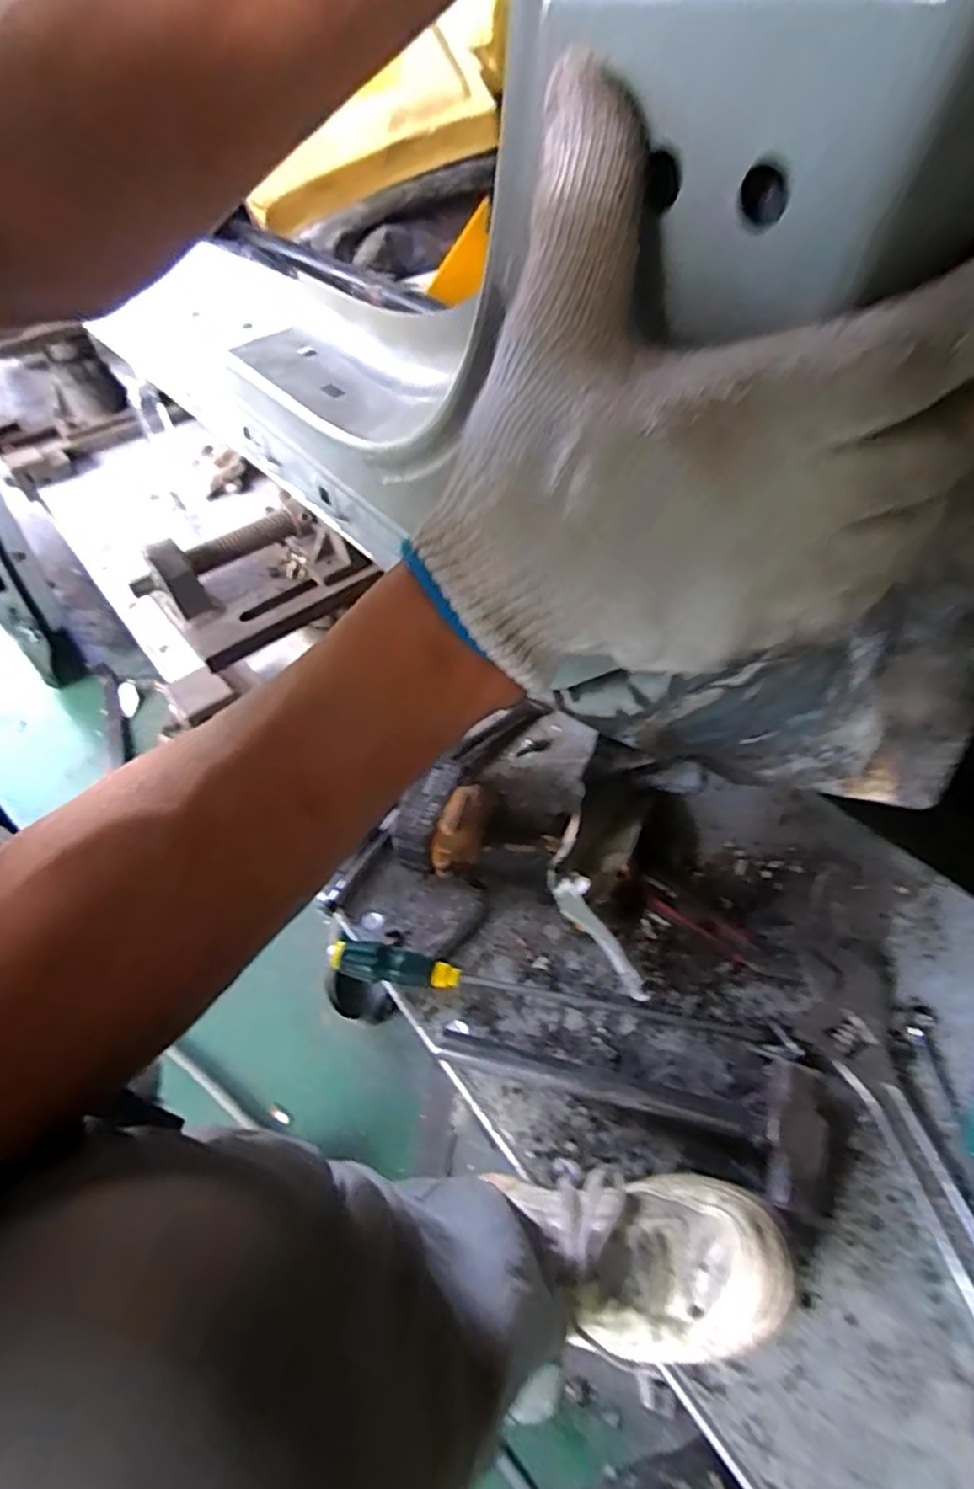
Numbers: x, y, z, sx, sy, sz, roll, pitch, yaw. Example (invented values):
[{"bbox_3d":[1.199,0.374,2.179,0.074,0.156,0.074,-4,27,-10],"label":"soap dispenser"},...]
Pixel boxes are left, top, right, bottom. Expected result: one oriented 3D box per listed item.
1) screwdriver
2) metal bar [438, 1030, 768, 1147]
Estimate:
[{"bbox_3d":[0.054,0.233,0.622,0.424,0.036,0.031,6,50,11],"label":"screwdriver"},{"bbox_3d":[0.091,0.292,0.577,0.271,0.028,0.025,9,50,14],"label":"metal bar"}]

